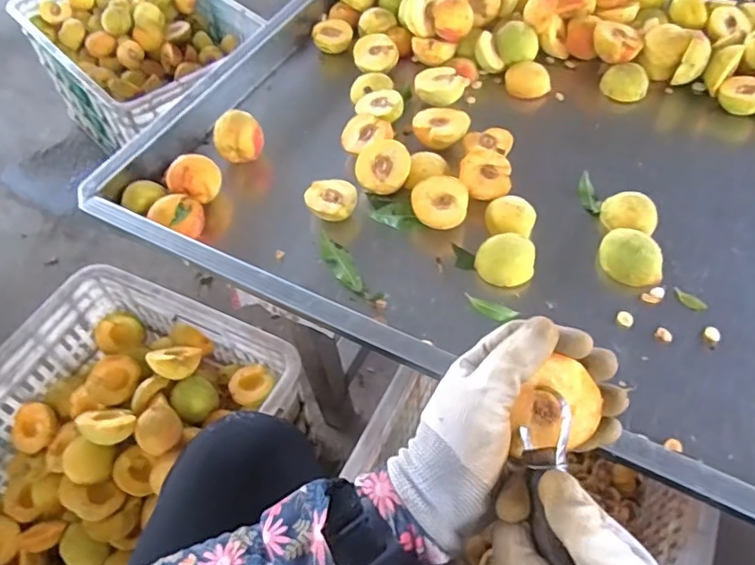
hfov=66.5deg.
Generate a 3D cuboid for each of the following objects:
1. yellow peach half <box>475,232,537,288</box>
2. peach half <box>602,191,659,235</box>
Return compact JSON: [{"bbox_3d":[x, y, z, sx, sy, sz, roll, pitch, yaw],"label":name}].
[{"bbox_3d":[0.132,-0.024,0.589,0.057,0.028,0.048,13,56,11],"label":"yellow peach half"},{"bbox_3d":[0.274,-0.075,0.625,0.051,0.024,0.055,-5,55,-1],"label":"peach half"}]

